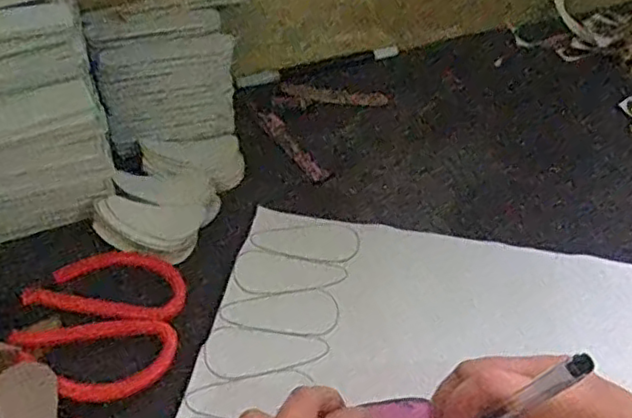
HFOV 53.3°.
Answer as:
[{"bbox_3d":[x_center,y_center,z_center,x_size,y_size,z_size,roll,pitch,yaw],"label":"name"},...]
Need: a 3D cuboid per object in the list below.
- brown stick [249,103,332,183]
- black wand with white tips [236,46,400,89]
[{"bbox_3d":[-0.022,-0.053,0.487,0.015,0.007,0.098,-27,56,-24],"label":"brown stick"},{"bbox_3d":[0.003,-0.123,0.541,0.144,0.008,0.013,-15,52,-15],"label":"black wand with white tips"}]

